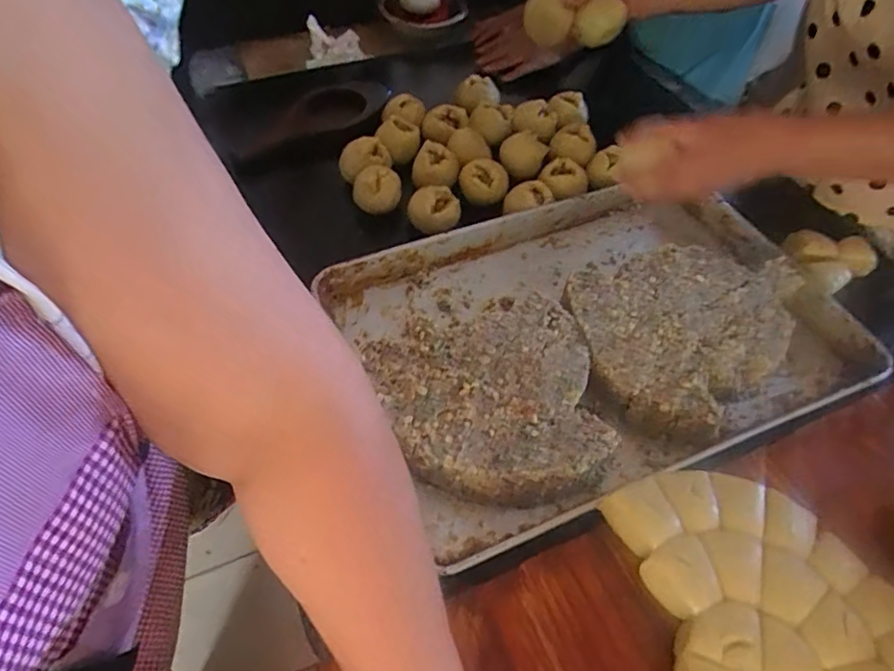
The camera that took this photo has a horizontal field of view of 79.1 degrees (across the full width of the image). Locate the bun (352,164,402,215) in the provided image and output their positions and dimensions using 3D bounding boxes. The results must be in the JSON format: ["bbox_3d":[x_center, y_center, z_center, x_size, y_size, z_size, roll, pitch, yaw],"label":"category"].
[{"bbox_3d":[-0.101,-0.210,0.786,0.069,0.062,0.051,-3,53,-4],"label":"bun"}]

